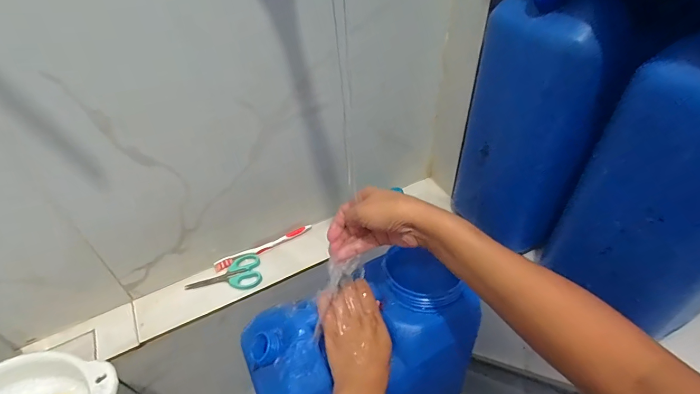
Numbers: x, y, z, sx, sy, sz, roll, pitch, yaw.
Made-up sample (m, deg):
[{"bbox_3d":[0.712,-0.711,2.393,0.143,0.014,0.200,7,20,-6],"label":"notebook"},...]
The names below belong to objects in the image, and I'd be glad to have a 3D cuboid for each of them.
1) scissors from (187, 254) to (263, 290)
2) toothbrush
[{"bbox_3d":[-0.211,0.134,0.624,0.121,0.012,0.060,-12,44,-10],"label":"scissors"},{"bbox_3d":[-0.153,0.090,0.667,0.177,0.019,0.018,-19,45,-17],"label":"toothbrush"}]

